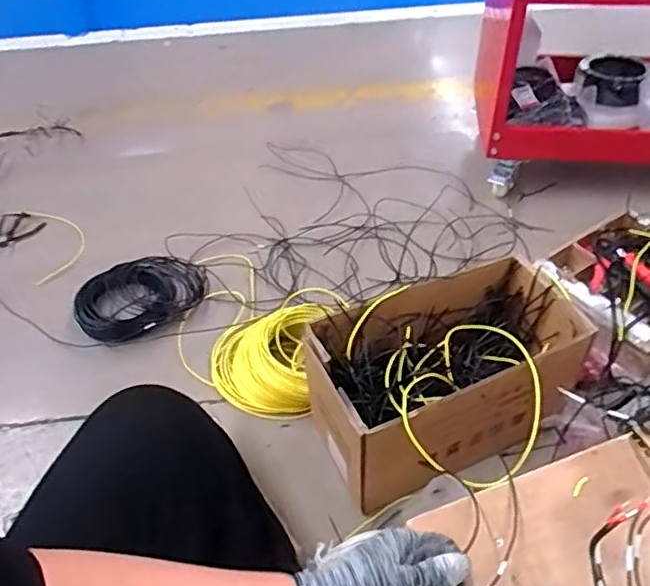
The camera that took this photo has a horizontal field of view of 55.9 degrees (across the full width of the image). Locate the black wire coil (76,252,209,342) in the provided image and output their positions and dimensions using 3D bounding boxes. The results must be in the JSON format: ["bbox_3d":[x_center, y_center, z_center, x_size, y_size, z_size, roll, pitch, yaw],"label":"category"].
[{"bbox_3d":[-0.383,0.009,1.295,0.273,0.059,0.186,-22,49,-16],"label":"black wire coil"}]

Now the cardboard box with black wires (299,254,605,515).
[{"bbox_3d":[0.198,0.148,0.992,0.402,0.236,0.243,-18,47,-15],"label":"cardboard box with black wires"}]

